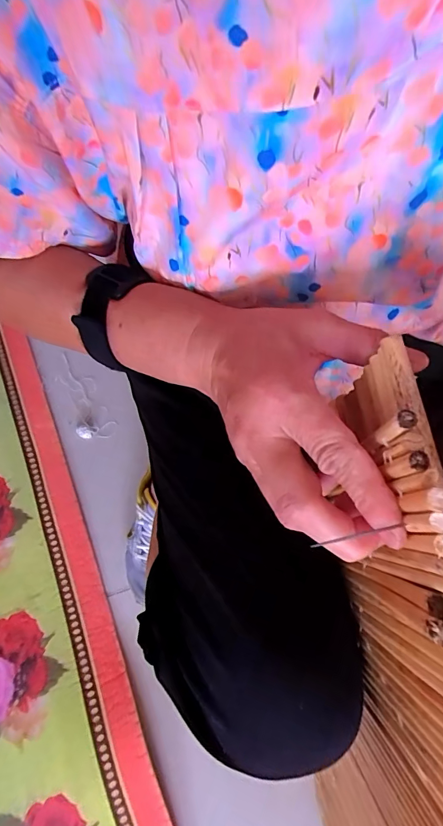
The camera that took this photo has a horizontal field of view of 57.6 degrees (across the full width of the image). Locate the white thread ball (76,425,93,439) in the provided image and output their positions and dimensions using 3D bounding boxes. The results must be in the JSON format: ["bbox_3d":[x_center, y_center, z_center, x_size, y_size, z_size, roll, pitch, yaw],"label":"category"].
[{"bbox_3d":[-0.241,0.033,0.704,0.030,0.017,0.020,31,73,10],"label":"white thread ball"}]

